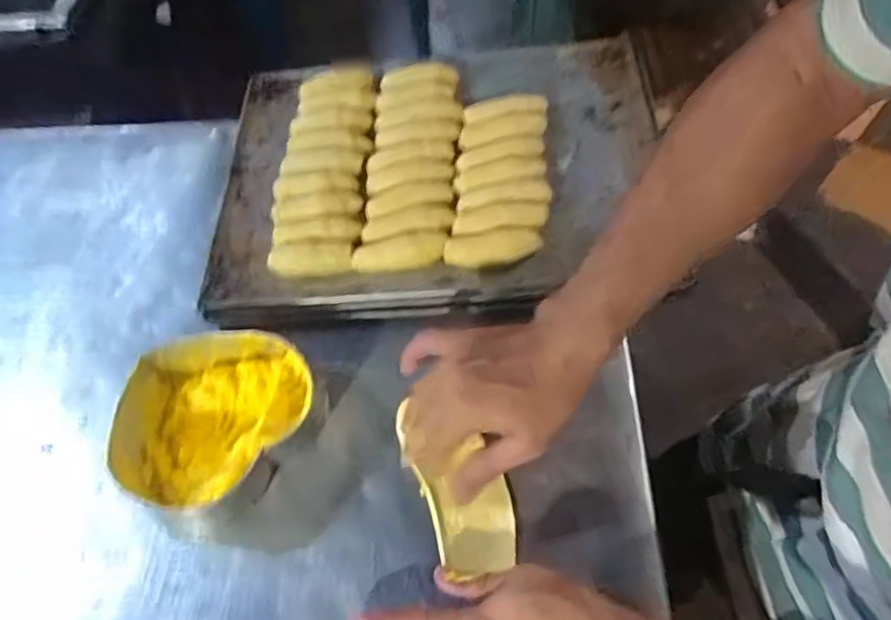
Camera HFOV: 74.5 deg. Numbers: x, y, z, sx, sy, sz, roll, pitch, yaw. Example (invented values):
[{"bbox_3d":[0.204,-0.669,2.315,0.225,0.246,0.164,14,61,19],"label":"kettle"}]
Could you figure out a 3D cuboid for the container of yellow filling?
[{"bbox_3d":[-0.190,0.090,0.486,0.160,0.048,0.148,-13,57,-3],"label":"container of yellow filling"}]

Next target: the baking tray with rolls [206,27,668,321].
[{"bbox_3d":[-0.013,-0.154,0.613,0.453,0.048,0.336,-3,57,3],"label":"baking tray with rolls"}]

